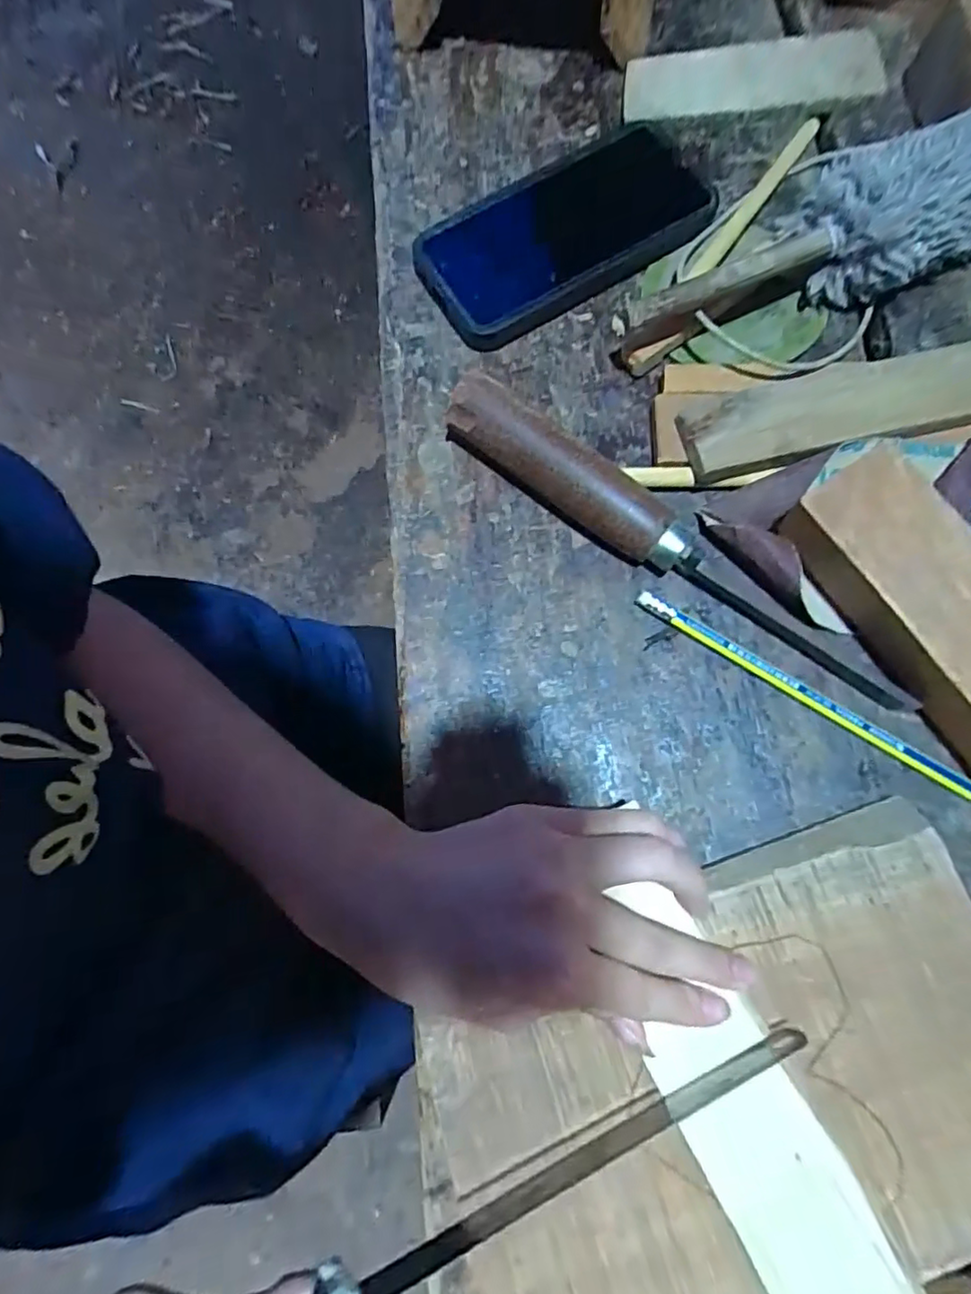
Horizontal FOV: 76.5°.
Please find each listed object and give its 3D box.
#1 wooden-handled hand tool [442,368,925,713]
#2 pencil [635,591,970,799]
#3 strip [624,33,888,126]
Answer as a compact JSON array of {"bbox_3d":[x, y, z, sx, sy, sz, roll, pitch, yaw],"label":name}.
[{"bbox_3d":[0.086,-0.048,0.296,0.250,0.033,0.028,37,80,10],"label":"wooden-handled hand tool"},{"bbox_3d":[0.149,0.022,0.287,0.175,0.009,0.010,33,79,9],"label":"pencil"},{"bbox_3d":[0.158,-0.338,0.365,0.150,0.009,0.042,-7,84,0],"label":"strip"}]

